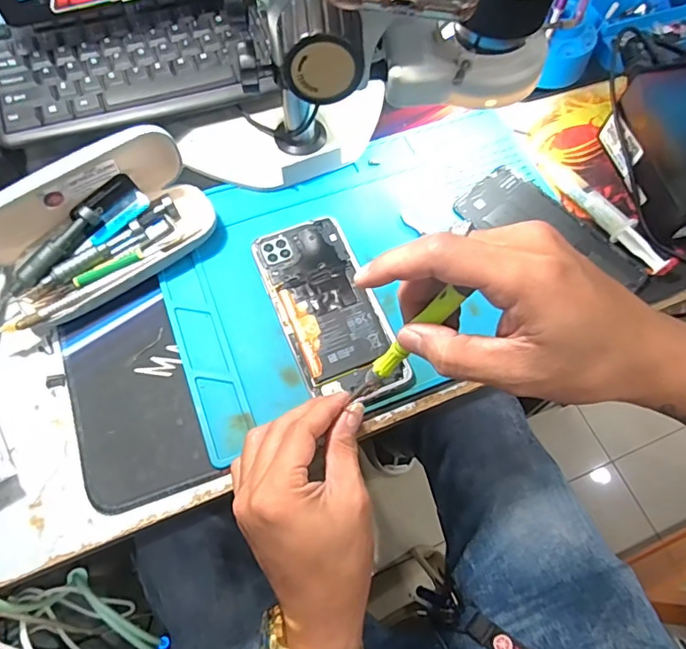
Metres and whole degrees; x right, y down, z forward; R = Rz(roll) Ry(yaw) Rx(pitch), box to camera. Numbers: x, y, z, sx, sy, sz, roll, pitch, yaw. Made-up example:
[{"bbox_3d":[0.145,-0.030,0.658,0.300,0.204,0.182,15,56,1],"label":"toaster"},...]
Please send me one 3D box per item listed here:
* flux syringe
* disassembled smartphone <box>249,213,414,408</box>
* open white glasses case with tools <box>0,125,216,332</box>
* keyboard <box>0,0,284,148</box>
[{"bbox_3d":[0.222,-0.092,0.435,0.028,0.017,0.133,-39,72,-18],"label":"flux syringe"},{"bbox_3d":[-0.011,-0.012,0.394,0.074,0.008,0.155,-23,68,-11],"label":"disassembled smartphone"},{"bbox_3d":[-0.184,-0.071,0.390,0.162,0.070,0.088,-36,71,-16],"label":"open white glasses case with tools"},{"bbox_3d":[-0.175,-0.219,0.440,0.227,0.025,0.114,-15,66,-8],"label":"keyboard"}]

